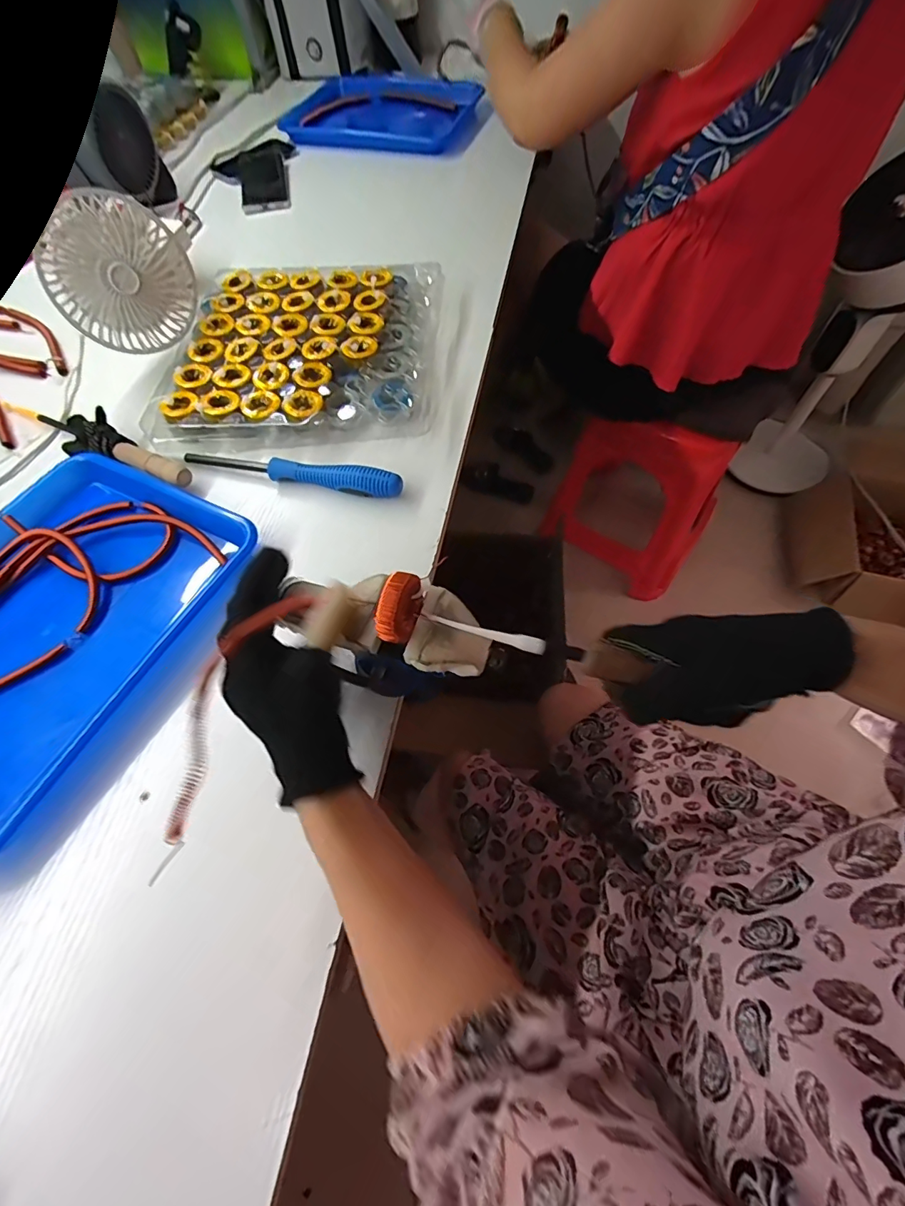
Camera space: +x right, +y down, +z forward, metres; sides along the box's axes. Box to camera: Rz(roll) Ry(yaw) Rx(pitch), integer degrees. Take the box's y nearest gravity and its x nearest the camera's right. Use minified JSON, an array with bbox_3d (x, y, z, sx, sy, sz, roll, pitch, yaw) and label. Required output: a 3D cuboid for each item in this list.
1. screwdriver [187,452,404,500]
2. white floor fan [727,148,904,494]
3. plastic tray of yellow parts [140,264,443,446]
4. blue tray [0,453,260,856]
[{"bbox_3d":[-0.164,-0.136,0.483,0.233,0.022,0.025,15,63,10],"label":"screwdriver"},{"bbox_3d":[0.924,-0.598,1.136,0.253,0.690,0.278,35,68,19],"label":"white floor fan"},{"bbox_3d":[-0.169,-0.298,0.565,0.303,0.048,0.282,0,61,2],"label":"plastic tray of yellow parts"},{"bbox_3d":[-0.367,0.021,0.419,0.257,0.042,0.337,24,63,17],"label":"blue tray"}]

